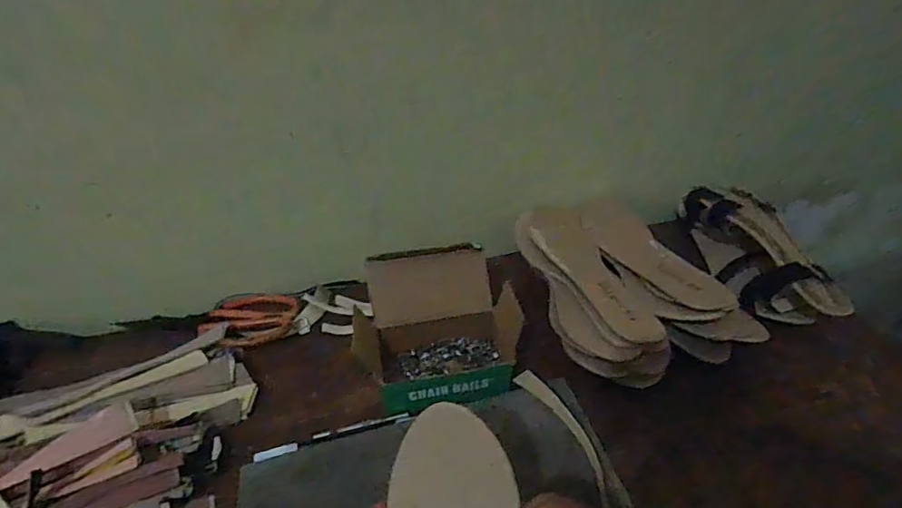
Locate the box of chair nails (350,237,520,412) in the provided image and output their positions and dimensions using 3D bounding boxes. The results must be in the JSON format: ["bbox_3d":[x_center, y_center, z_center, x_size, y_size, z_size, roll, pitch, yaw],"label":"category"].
[{"bbox_3d":[-0.010,0.068,0.513,0.155,0.087,0.123,-7,40,-6],"label":"box of chair nails"}]

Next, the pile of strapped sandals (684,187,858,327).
[{"bbox_3d":[0.330,0.003,0.598,0.081,0.069,0.209,-5,40,-4],"label":"pile of strapped sandals"}]

